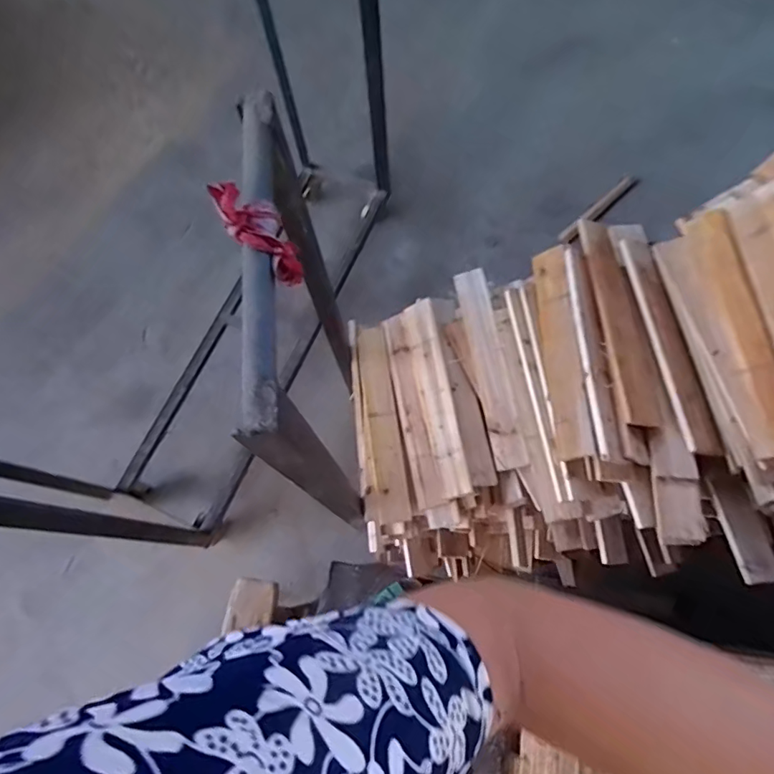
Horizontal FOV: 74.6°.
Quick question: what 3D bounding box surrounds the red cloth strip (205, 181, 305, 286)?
[{"bbox_3d":[-0.137,-0.171,0.571,0.060,0.073,0.126,-46,101,-15],"label":"red cloth strip"}]

